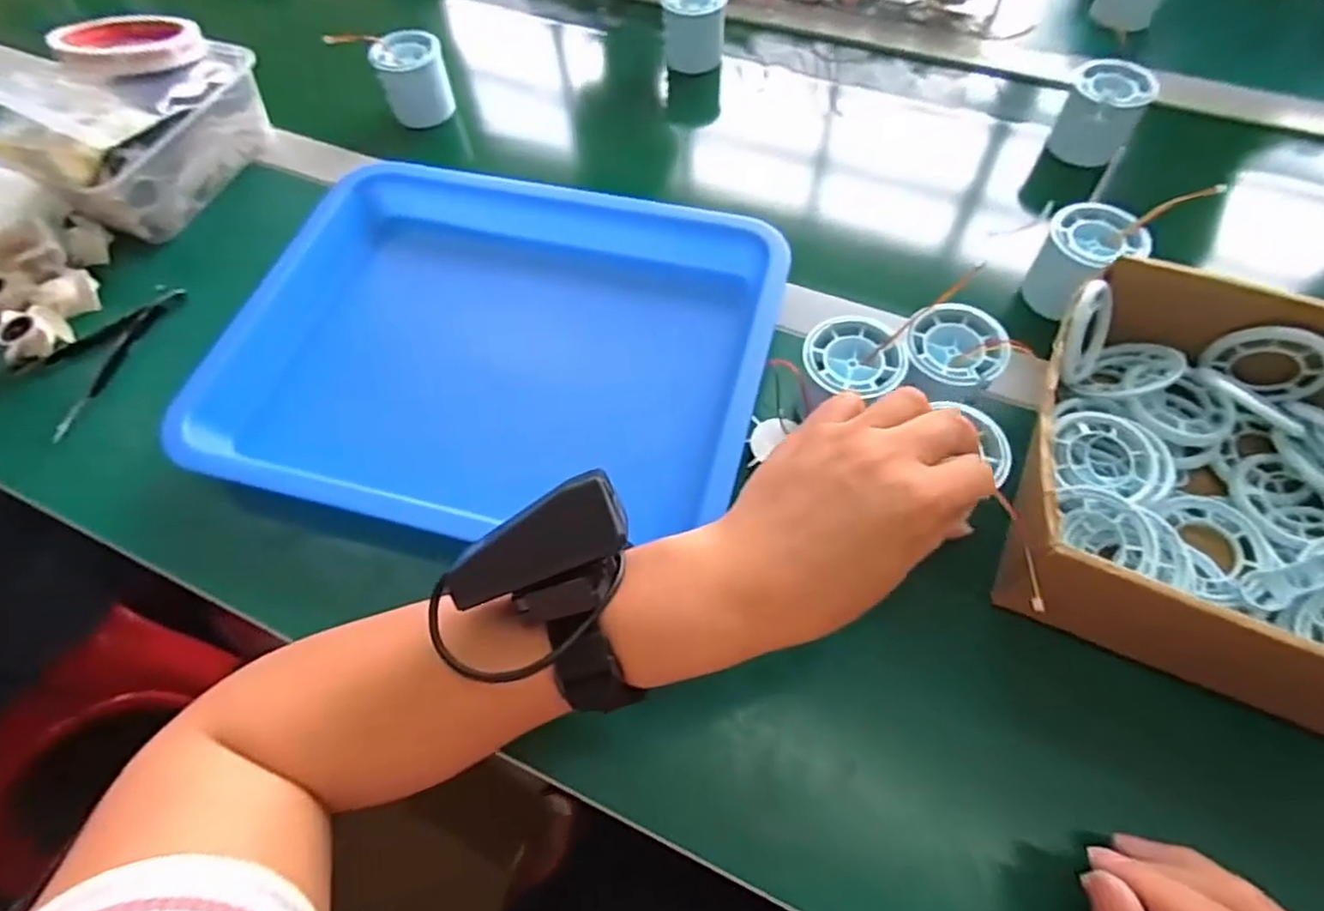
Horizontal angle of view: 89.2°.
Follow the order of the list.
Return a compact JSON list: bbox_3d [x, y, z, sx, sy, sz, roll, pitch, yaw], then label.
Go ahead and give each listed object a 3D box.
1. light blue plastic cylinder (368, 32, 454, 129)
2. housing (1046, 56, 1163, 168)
[{"bbox_3d":[-0.207,-0.315,0.563,0.053,0.055,0.046,-24,62,-11],"label":"light blue plastic cylinder"},{"bbox_3d":[0.327,-0.257,0.507,0.066,0.063,0.050,25,65,16],"label":"housing"}]

